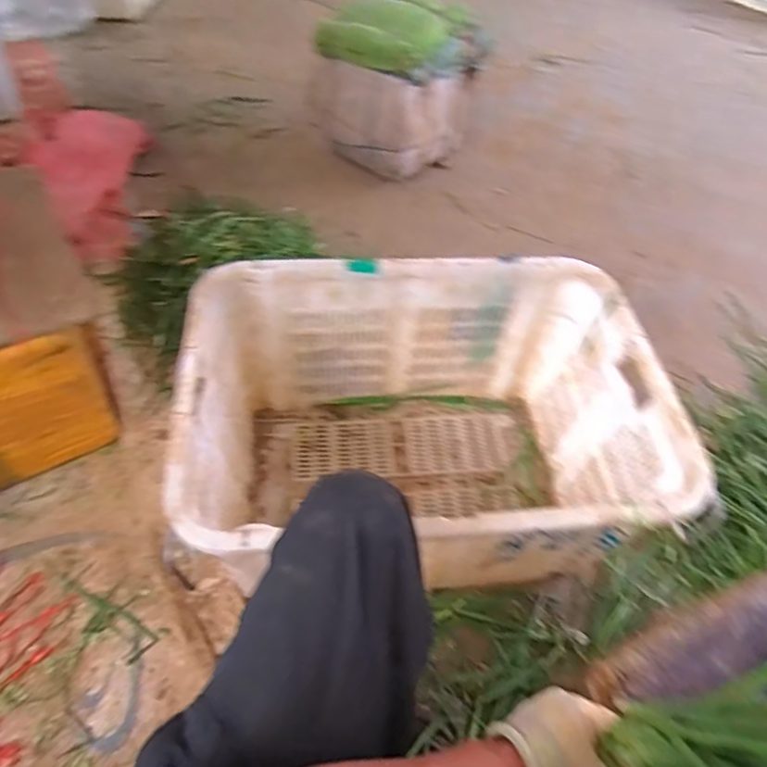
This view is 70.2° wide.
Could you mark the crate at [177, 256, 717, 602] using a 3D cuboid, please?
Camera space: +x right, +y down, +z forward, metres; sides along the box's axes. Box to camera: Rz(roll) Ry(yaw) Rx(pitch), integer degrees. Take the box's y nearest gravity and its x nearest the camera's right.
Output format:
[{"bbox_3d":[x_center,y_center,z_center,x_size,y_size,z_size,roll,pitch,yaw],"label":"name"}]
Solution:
[{"bbox_3d":[0.061,0.080,0.895,0.667,0.360,0.465,-3,53,-5],"label":"crate"}]

